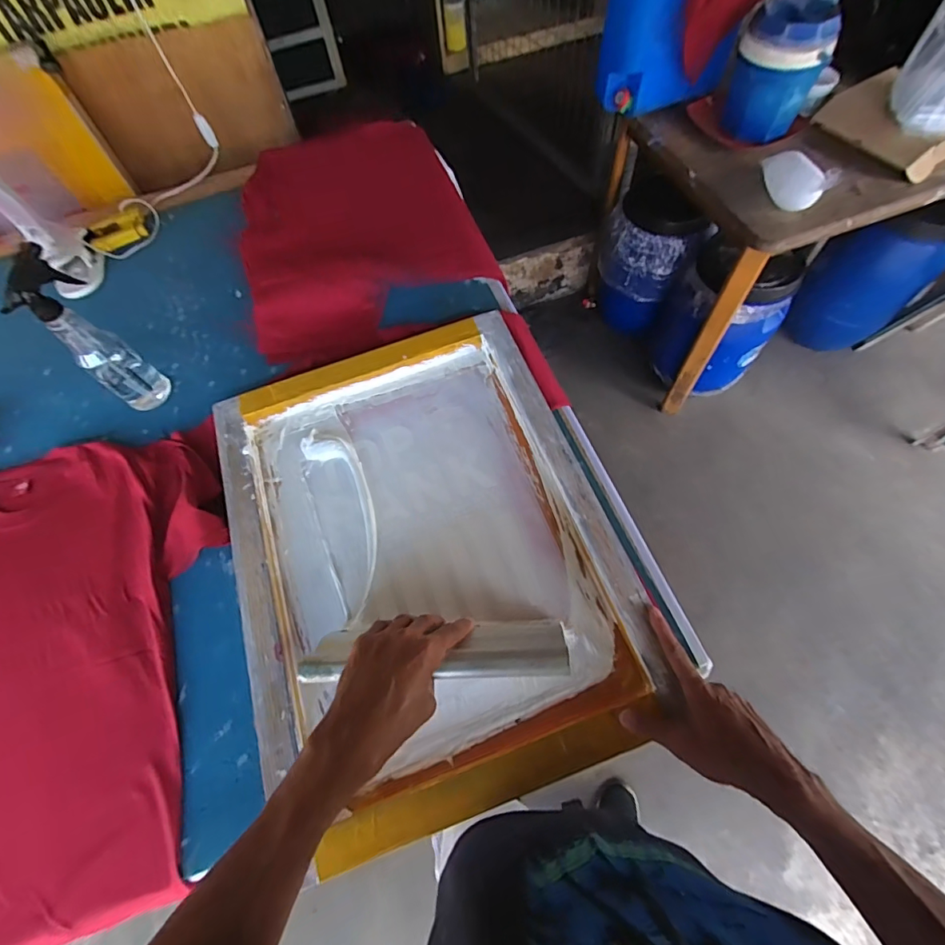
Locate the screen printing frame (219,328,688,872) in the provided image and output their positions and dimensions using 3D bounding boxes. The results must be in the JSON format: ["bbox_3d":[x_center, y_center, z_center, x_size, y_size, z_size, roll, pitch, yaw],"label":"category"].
[{"bbox_3d":[-0.068,0.085,0.599,0.450,0.044,0.590,-19,65,-6],"label":"screen printing frame"}]

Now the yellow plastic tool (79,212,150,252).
[{"bbox_3d":[-0.690,-0.464,0.898,0.106,0.030,0.045,-31,67,-11],"label":"yellow plastic tool"}]

